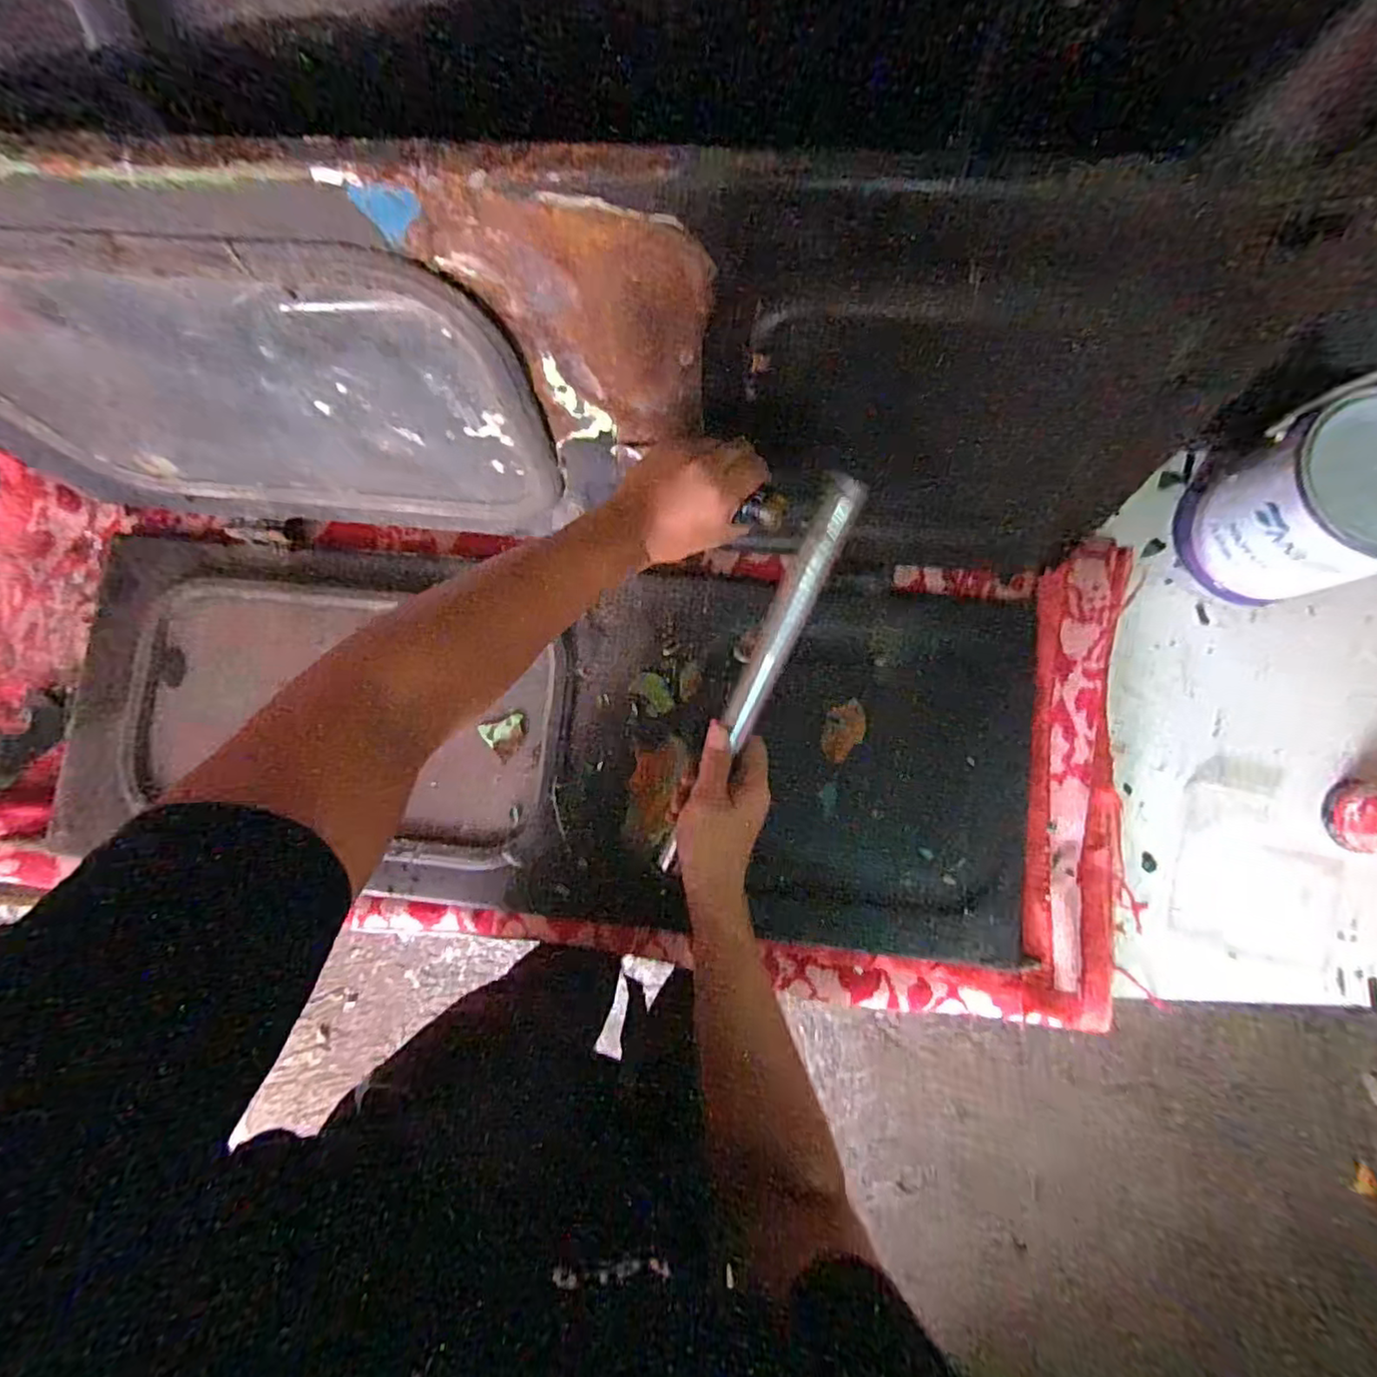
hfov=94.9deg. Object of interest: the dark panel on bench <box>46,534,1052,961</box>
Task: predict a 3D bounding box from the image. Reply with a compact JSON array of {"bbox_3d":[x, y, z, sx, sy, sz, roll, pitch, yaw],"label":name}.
[{"bbox_3d":[-0.152,0.044,0.651,0.993,0.049,0.364,5,82,4],"label":"dark panel on bench"}]

